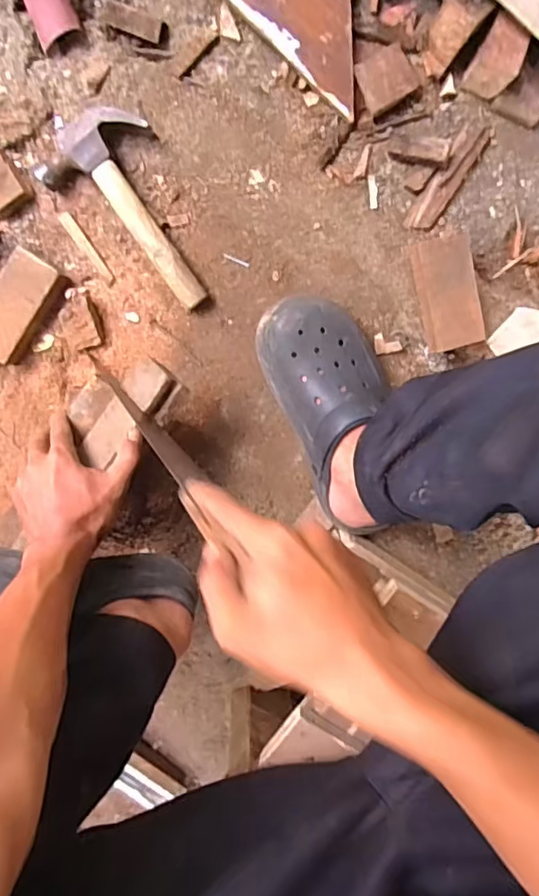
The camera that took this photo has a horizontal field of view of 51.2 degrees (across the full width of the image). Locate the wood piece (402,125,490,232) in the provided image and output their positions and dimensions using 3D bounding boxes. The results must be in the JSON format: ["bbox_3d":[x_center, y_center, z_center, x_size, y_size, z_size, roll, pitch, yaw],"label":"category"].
[{"bbox_3d":[0.194,-0.291,0.609,0.031,0.017,0.124,32,97,-7],"label":"wood piece"}]

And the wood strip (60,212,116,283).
[{"bbox_3d":[-0.200,-0.222,0.623,0.012,0.004,0.088,-36,99,4],"label":"wood strip"}]

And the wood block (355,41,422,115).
[{"bbox_3d":[0.122,-0.385,0.588,0.058,0.021,0.052,-30,99,3],"label":"wood block"}]

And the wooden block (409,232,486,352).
[{"bbox_3d":[0.195,-0.172,0.626,0.059,0.050,0.119,-14,100,0],"label":"wooden block"}]

